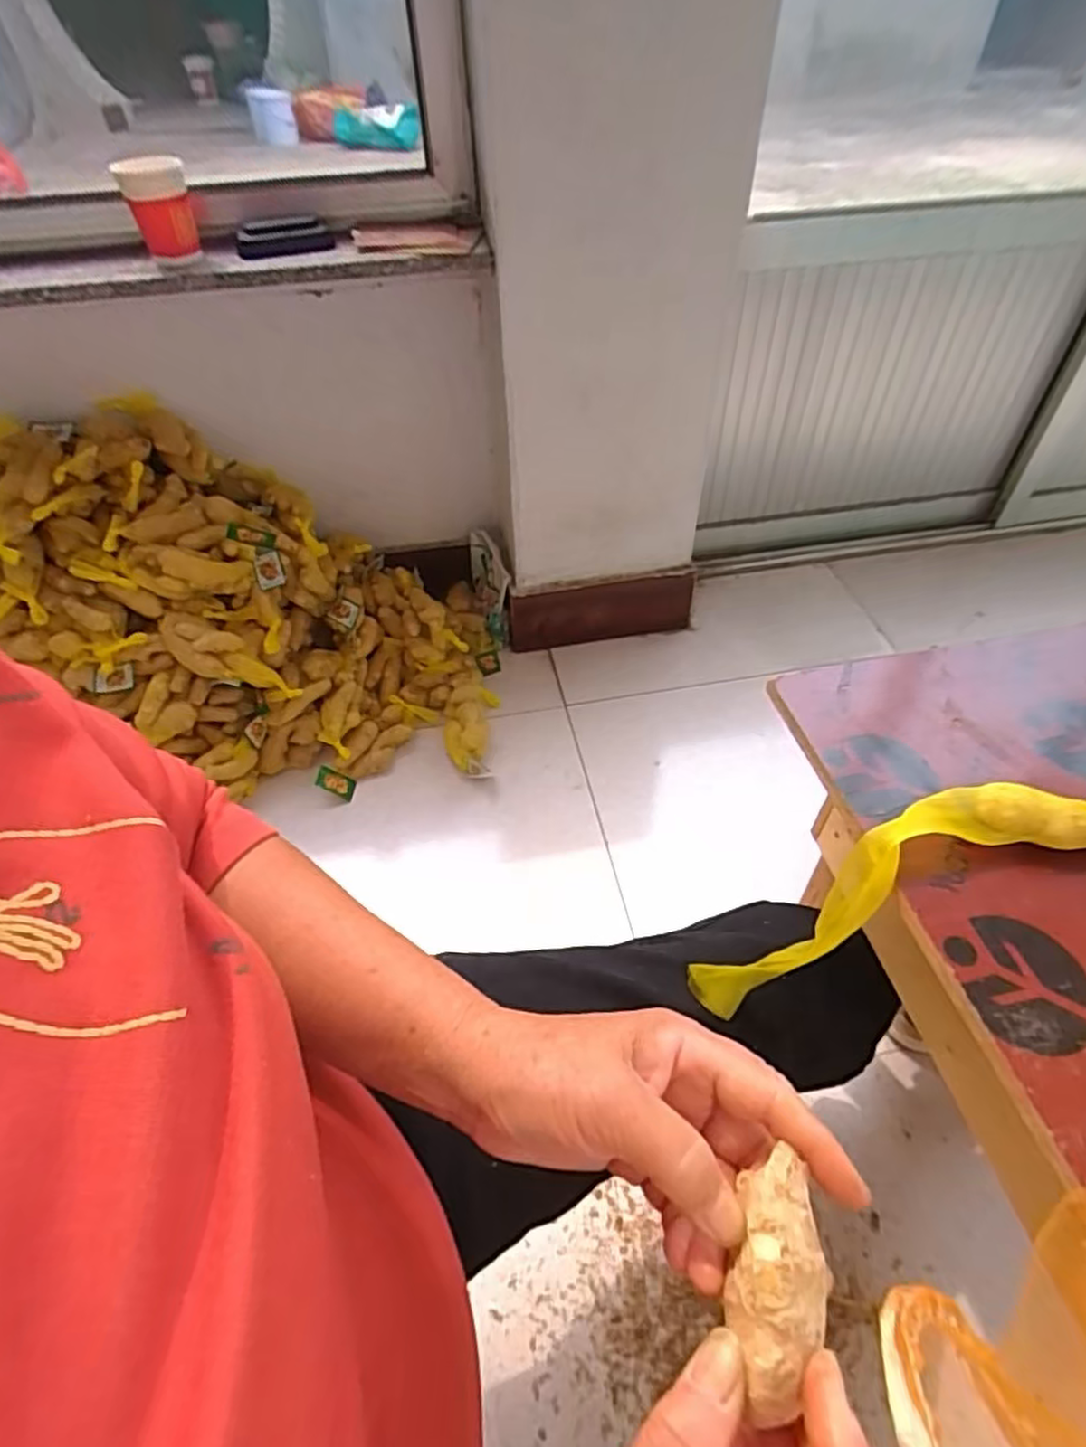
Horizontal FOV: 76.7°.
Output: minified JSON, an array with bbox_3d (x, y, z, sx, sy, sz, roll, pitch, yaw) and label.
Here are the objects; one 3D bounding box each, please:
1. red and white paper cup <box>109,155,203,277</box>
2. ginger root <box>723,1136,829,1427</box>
[{"bbox_3d":[-0.415,-0.556,0.749,0.066,0.095,0.060,-18,50,-14],"label":"red and white paper cup"},{"bbox_3d":[0.076,0.177,0.220,0.029,0.017,0.067,13,49,13],"label":"ginger root"}]

